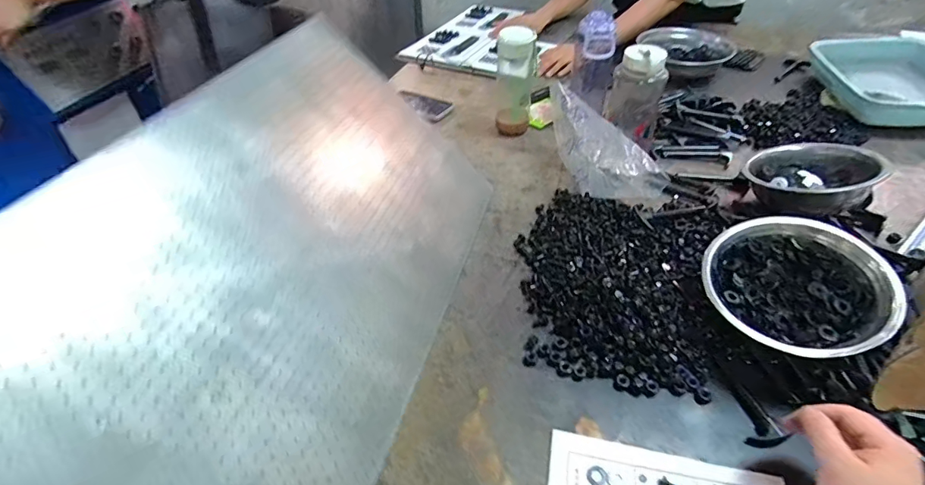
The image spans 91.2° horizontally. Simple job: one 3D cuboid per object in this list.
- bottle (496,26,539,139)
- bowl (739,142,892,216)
[{"bbox_3d":[0.110,-0.327,0.915,0.073,0.196,0.079,3,44,6],"label":"bottle"},{"bbox_3d":[0.559,-0.104,0.727,0.172,0.069,0.172,17,40,42],"label":"bowl"}]

